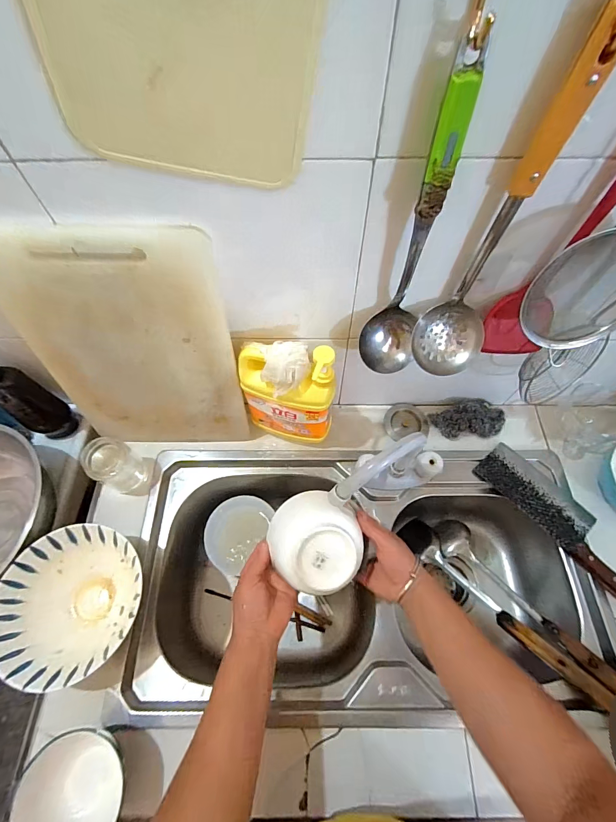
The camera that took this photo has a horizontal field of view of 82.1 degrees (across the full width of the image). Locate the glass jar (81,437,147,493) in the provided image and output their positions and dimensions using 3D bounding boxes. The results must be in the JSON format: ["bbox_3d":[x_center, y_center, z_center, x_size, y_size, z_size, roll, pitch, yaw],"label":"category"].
[{"bbox_3d":[-0.328,0.094,0.606,0.060,0.107,0.066,1,62,-1],"label":"glass jar"}]

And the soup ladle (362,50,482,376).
[{"bbox_3d":[0.115,-0.157,0.378,0.069,0.318,0.059,25,64,11],"label":"soup ladle"}]

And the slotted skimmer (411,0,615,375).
[{"bbox_3d":[0.192,-0.156,0.367,0.086,0.346,0.075,29,65,13],"label":"slotted skimmer"}]

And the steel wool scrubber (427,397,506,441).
[{"bbox_3d":[0.309,0.015,0.677,0.141,0.040,0.072,-4,62,-4],"label":"steel wool scrubber"}]

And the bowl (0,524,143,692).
[{"bbox_3d":[-0.333,0.279,0.523,0.190,0.090,0.190,1,62,-1],"label":"bowl"}]

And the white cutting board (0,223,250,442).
[{"bbox_3d":[-0.244,-0.075,0.520,0.271,0.384,0.023,1,52,-2],"label":"white cutting board"}]

